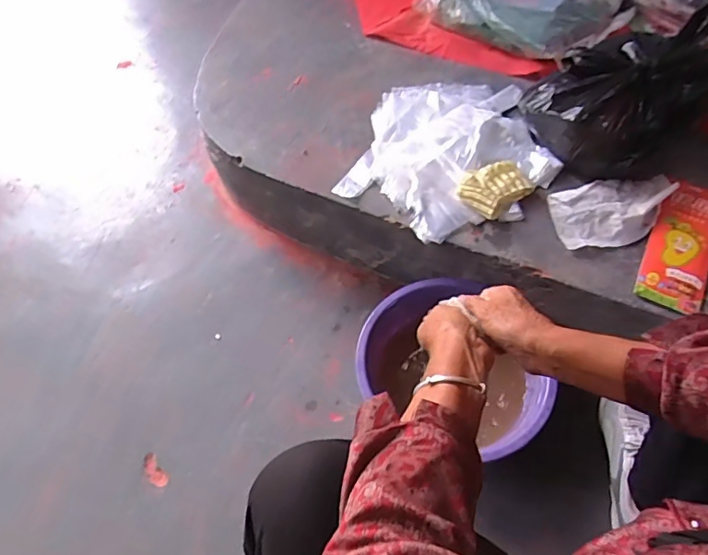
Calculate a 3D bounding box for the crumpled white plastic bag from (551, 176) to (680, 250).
[{"bbox_3d":[0.413,-0.109,0.805,0.191,0.015,0.117,-5,59,-1],"label":"crumpled white plastic bag"}]

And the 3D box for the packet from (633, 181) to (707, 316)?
[{"bbox_3d":[0.502,-0.053,0.778,0.093,0.015,0.245,27,61,12],"label":"packet"}]

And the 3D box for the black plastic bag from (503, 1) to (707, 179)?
[{"bbox_3d":[0.457,-0.327,0.823,0.310,0.178,0.222,-33,63,-17],"label":"black plastic bag"}]

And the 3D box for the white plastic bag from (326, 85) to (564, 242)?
[{"bbox_3d":[0.175,-0.223,0.869,0.331,0.046,0.380,17,56,12],"label":"white plastic bag"}]

